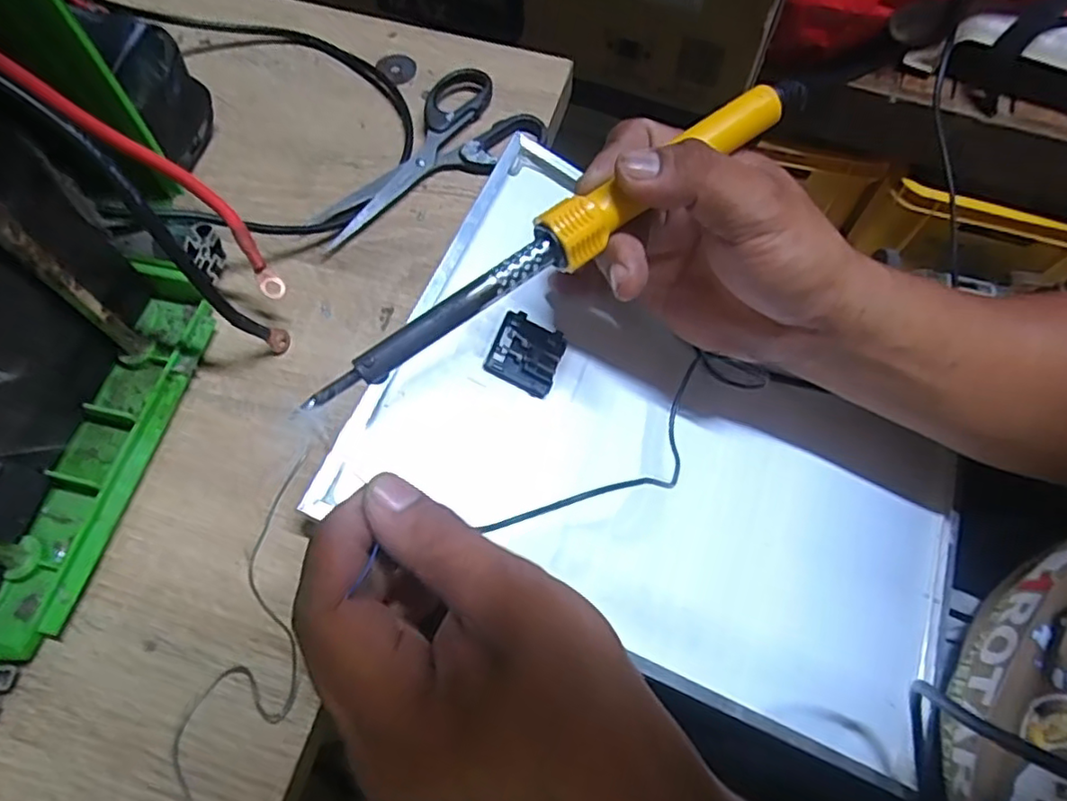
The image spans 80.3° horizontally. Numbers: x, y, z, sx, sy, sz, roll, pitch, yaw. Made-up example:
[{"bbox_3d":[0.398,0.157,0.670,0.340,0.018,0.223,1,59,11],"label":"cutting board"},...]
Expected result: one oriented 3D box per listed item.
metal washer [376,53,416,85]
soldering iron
[{"bbox_3d":[-0.086,-0.212,0.402,0.024,0.004,0.021,40,75,10],"label":"metal washer"},{"bbox_3d":[0.011,-0.066,0.252,0.225,0.016,0.020,-36,70,-9],"label":"soldering iron"}]

